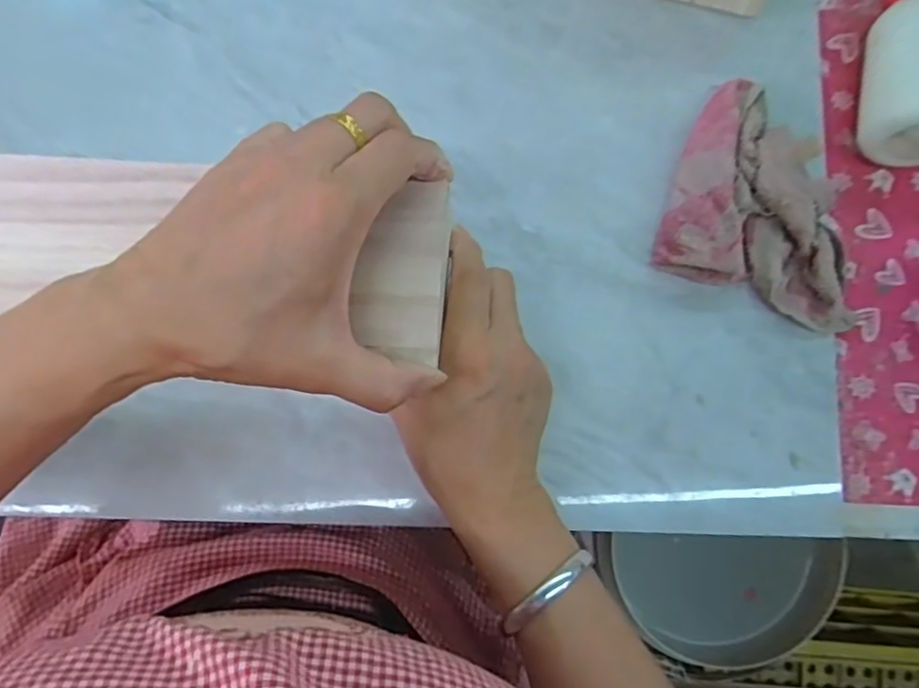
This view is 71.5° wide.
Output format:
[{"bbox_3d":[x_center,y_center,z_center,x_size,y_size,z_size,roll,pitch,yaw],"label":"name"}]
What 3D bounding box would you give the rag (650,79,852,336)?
[{"bbox_3d":[0.201,-0.088,0.397,0.130,0.034,0.127,22,83,2],"label":"rag"}]

